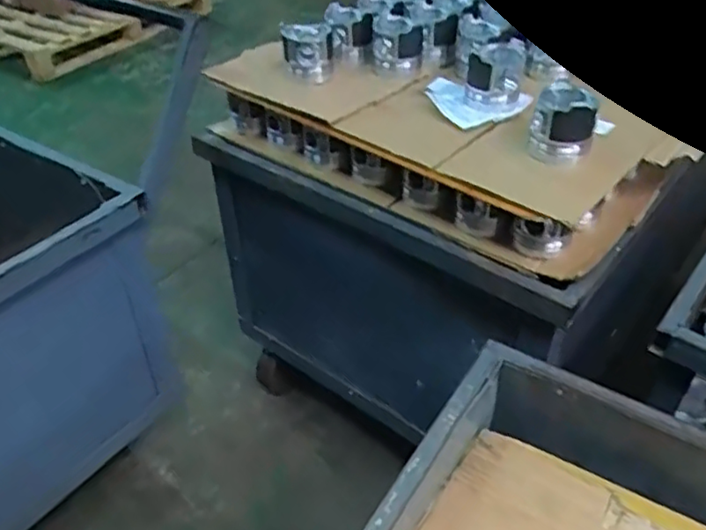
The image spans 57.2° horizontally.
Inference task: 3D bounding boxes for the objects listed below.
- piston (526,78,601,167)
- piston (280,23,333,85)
[{"bbox_3d":[0.281,-0.189,0.866,0.079,0.083,0.079,12,41,16],"label":"piston"},{"bbox_3d":[-0.076,-0.353,1.080,0.078,0.086,0.079,-8,40,-7],"label":"piston"}]

